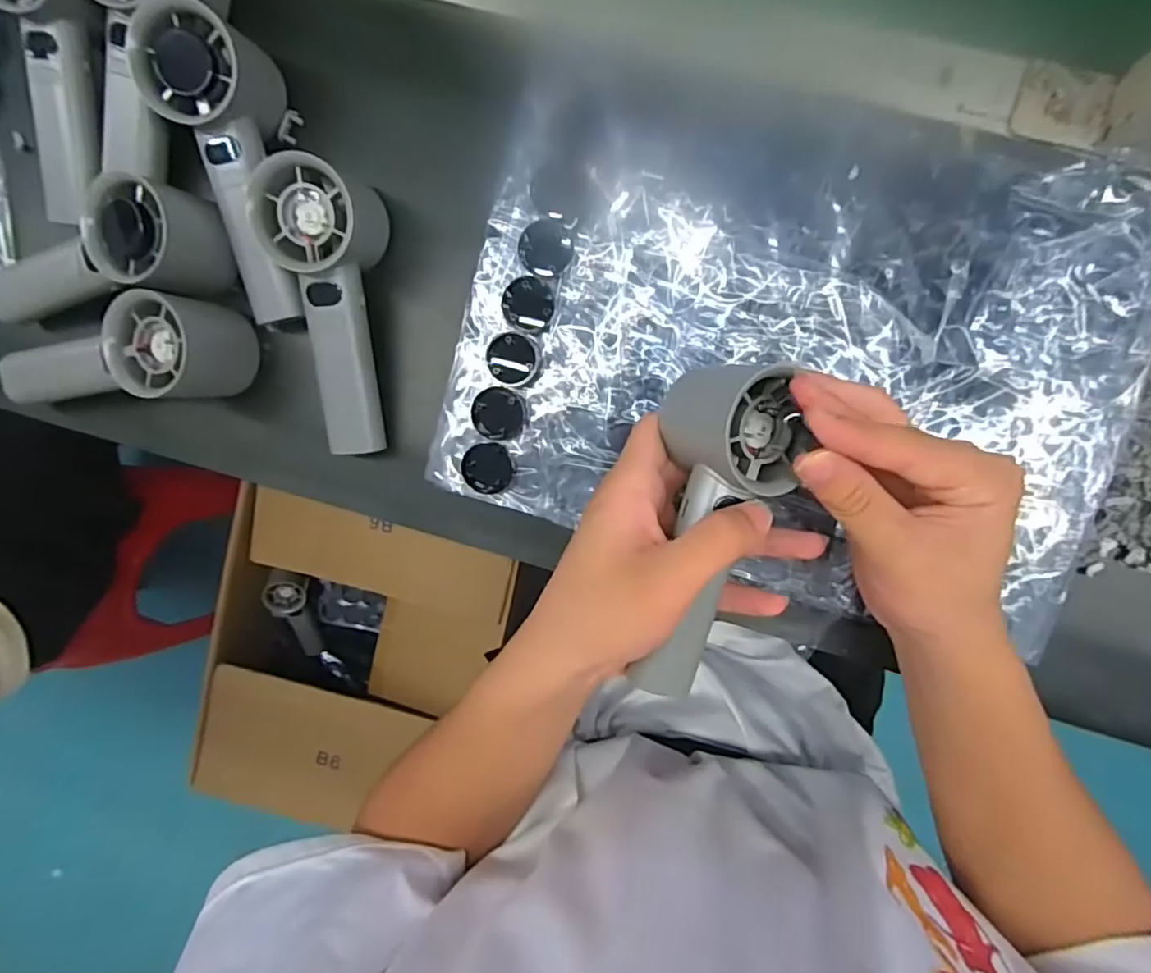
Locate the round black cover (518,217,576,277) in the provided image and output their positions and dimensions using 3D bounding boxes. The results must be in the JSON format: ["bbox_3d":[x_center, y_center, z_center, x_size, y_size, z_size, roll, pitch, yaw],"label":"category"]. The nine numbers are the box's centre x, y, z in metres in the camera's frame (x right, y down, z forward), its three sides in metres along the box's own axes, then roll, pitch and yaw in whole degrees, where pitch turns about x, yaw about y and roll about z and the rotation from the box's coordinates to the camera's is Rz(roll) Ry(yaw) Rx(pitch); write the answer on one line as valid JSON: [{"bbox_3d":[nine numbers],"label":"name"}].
[{"bbox_3d":[-0.015,-0.133,0.334,0.029,0.009,0.030,0,94,5],"label":"round black cover"}]

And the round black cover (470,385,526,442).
[{"bbox_3d":[-0.044,-0.042,0.350,0.030,0.008,0.030,0,94,5],"label":"round black cover"}]

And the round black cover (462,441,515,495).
[{"bbox_3d":[-0.051,-0.011,0.359,0.029,0.011,0.030,0,94,5],"label":"round black cover"}]

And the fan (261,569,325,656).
[{"bbox_3d":[-0.422,0.195,0.915,0.053,0.050,0.162,3,130,5],"label":"fan"}]

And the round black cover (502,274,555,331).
[{"bbox_3d":[-0.026,-0.103,0.340,0.029,0.008,0.027,0,94,5],"label":"round black cover"}]

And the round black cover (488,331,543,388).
[{"bbox_3d":[-0.035,-0.072,0.343,0.029,0.007,0.029,0,94,5],"label":"round black cover"}]

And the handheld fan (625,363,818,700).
[{"bbox_3d":[0.062,0.024,0.276,0.059,0.051,0.158,11,97,4],"label":"handheld fan"}]

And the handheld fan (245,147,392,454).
[{"bbox_3d":[-0.137,-0.098,0.348,0.055,0.049,0.155,0,110,5],"label":"handheld fan"}]

